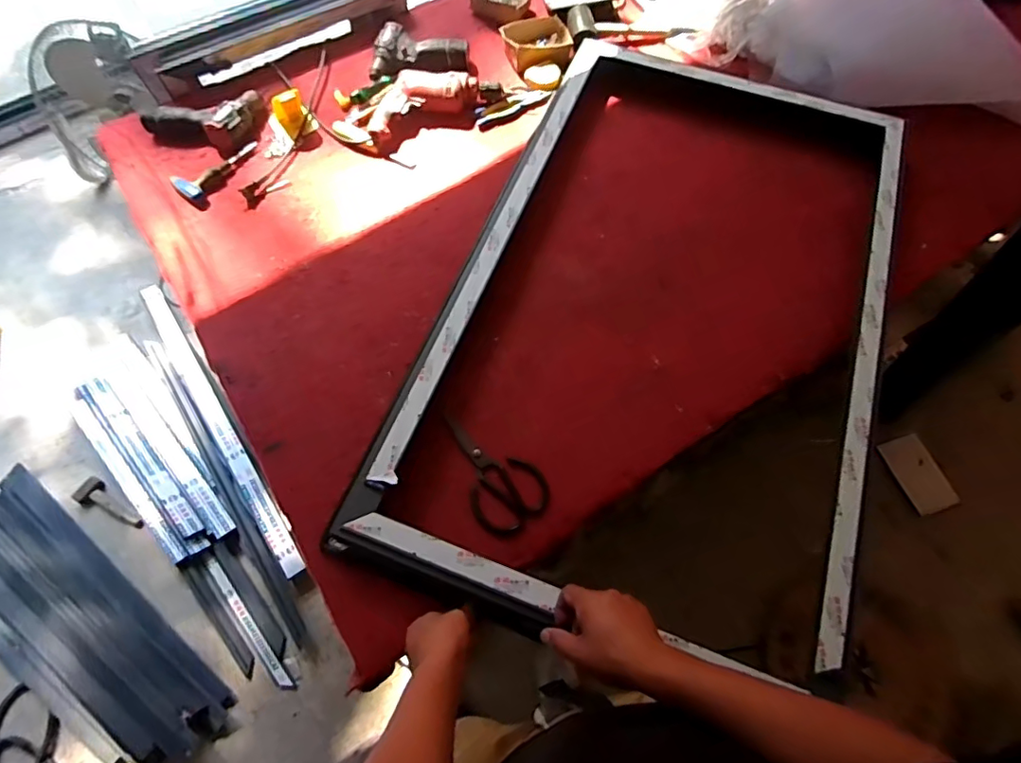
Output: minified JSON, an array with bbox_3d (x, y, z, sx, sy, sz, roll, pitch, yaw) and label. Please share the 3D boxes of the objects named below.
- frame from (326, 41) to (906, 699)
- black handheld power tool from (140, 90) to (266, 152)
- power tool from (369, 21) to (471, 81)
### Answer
[{"bbox_3d":[0.280,-0.164,0.950,0.704,0.115,1.243,20,66,6],"label":"frame"},{"bbox_3d":[-0.625,-0.525,1.090,0.243,0.057,0.131,-19,67,-9],"label":"black handheld power tool"},{"bbox_3d":[-0.201,-0.723,1.187,0.208,0.050,0.139,9,66,3],"label":"power tool"}]

